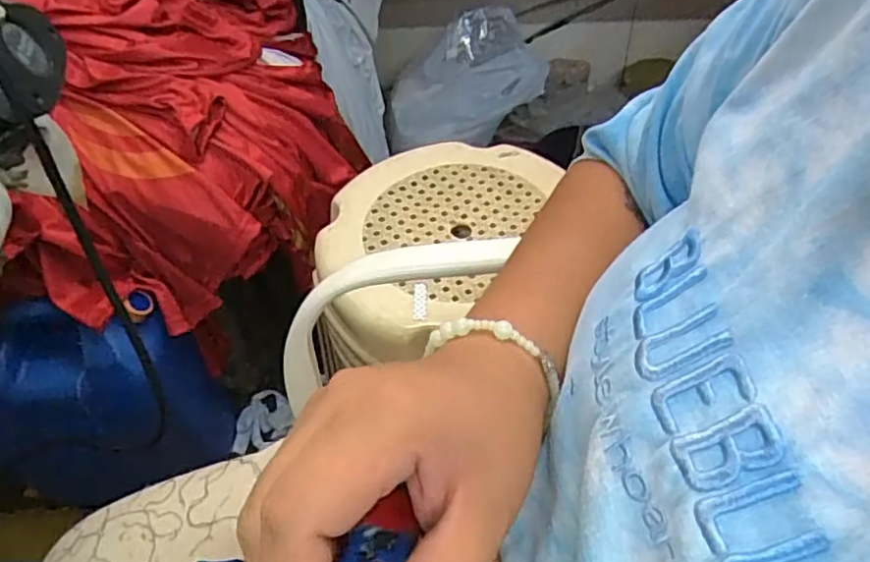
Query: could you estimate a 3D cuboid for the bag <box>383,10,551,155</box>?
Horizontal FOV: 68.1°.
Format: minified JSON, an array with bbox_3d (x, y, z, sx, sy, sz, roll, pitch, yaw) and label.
[{"bbox_3d":[0.082,-0.467,1.511,0.421,0.242,0.142,-18,50,-13],"label":"bag"}]

